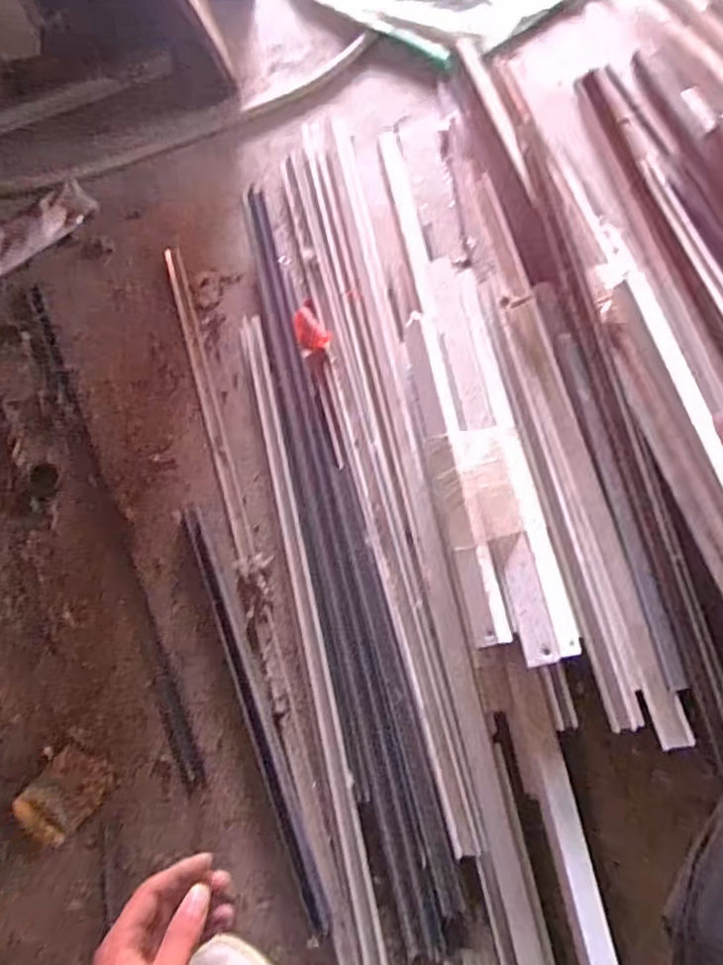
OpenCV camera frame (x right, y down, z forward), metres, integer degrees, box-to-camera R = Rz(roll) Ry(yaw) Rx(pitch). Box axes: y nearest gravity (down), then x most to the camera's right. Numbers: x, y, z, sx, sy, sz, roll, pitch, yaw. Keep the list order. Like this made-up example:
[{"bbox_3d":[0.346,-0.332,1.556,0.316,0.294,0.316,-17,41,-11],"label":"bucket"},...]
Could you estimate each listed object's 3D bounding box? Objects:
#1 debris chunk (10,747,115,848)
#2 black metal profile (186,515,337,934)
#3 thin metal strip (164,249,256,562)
[{"bbox_3d":[-0.314,0.329,0.665,0.066,0.016,0.088,37,74,13],"label":"debris chunk"},{"bbox_3d":[-0.120,0.243,0.699,0.025,0.022,0.466,-20,71,-7],"label":"black metal profile"},{"bbox_3d":[-0.206,-0.123,0.837,0.022,0.005,0.471,-16,70,-5],"label":"thin metal strip"}]

